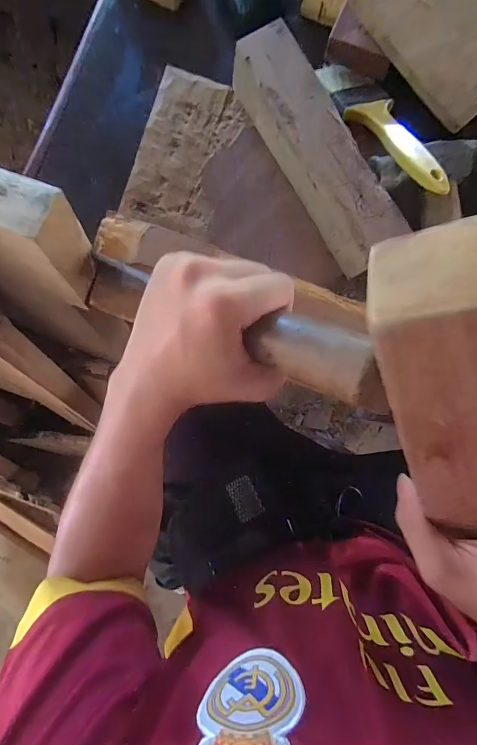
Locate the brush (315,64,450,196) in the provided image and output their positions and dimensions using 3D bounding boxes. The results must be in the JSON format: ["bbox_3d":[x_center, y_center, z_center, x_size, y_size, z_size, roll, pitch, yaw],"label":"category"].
[{"bbox_3d":[0.118,-0.202,0.291,0.045,0.009,0.173,-20,65,-3],"label":"brush"}]

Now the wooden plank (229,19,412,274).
[{"bbox_3d":[0.056,-0.174,0.282,0.049,0.040,0.179,-29,87,-3],"label":"wooden plank"}]

